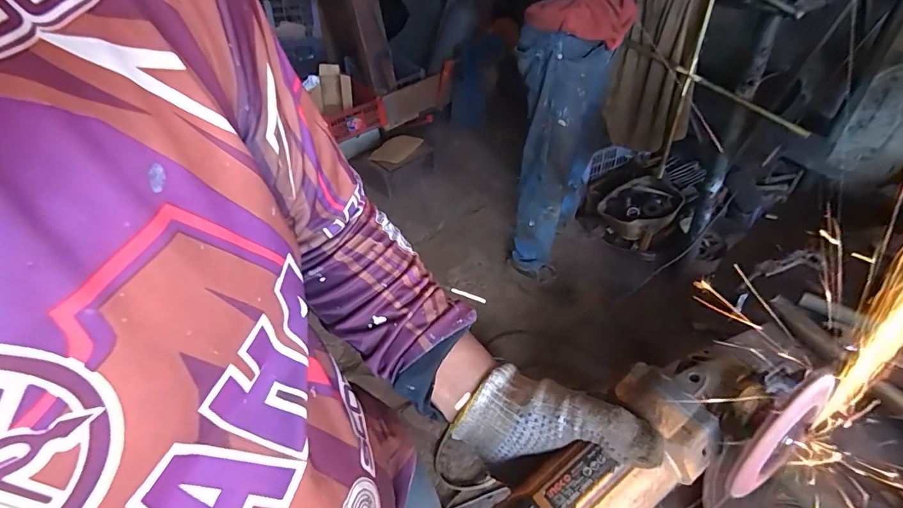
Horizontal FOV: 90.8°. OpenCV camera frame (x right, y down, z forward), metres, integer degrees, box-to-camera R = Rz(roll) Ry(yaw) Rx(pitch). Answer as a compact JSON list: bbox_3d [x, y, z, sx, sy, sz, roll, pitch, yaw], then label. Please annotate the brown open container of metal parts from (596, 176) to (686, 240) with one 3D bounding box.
[{"bbox_3d":[0.736,-0.170,1.727,0.252,0.140,0.265,-46,49,-14],"label":"brown open container of metal parts"}]

